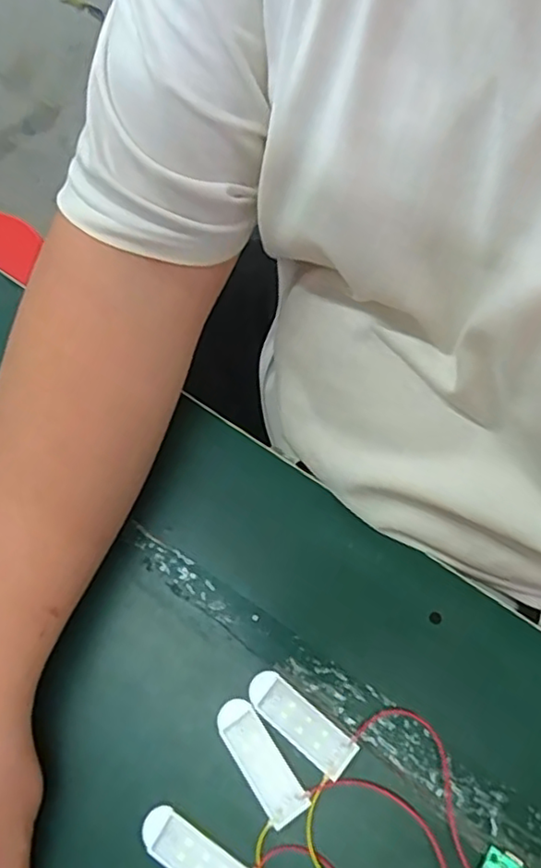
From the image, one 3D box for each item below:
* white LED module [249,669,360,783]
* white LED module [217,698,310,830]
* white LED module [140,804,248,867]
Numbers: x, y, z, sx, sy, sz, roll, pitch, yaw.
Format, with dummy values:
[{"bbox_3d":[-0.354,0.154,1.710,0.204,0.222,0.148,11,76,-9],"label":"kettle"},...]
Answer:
[{"bbox_3d":[0.014,0.141,0.309,0.058,0.004,0.020,37,71,17],"label":"white LED module"},{"bbox_3d":[-0.005,0.156,0.303,0.020,0.005,0.057,-32,68,-12],"label":"white LED module"},{"bbox_3d":[-0.034,0.195,0.288,0.058,0.005,0.020,30,69,14],"label":"white LED module"}]

